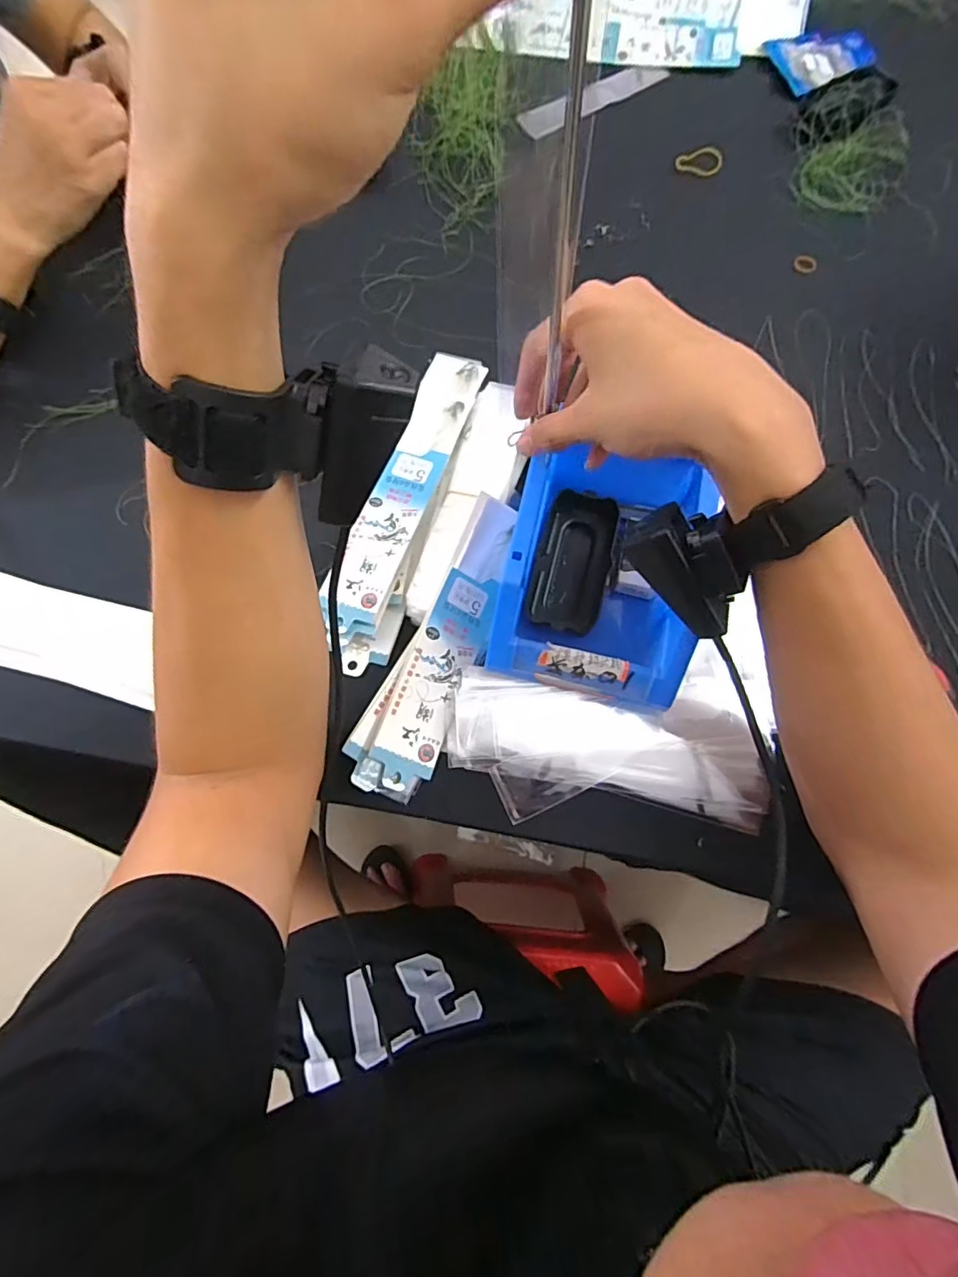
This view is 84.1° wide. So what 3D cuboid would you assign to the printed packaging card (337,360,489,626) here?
[{"bbox_3d":[-0.053,-0.124,0.419,0.047,0.012,0.246,17,73,6],"label":"printed packaging card"}]

